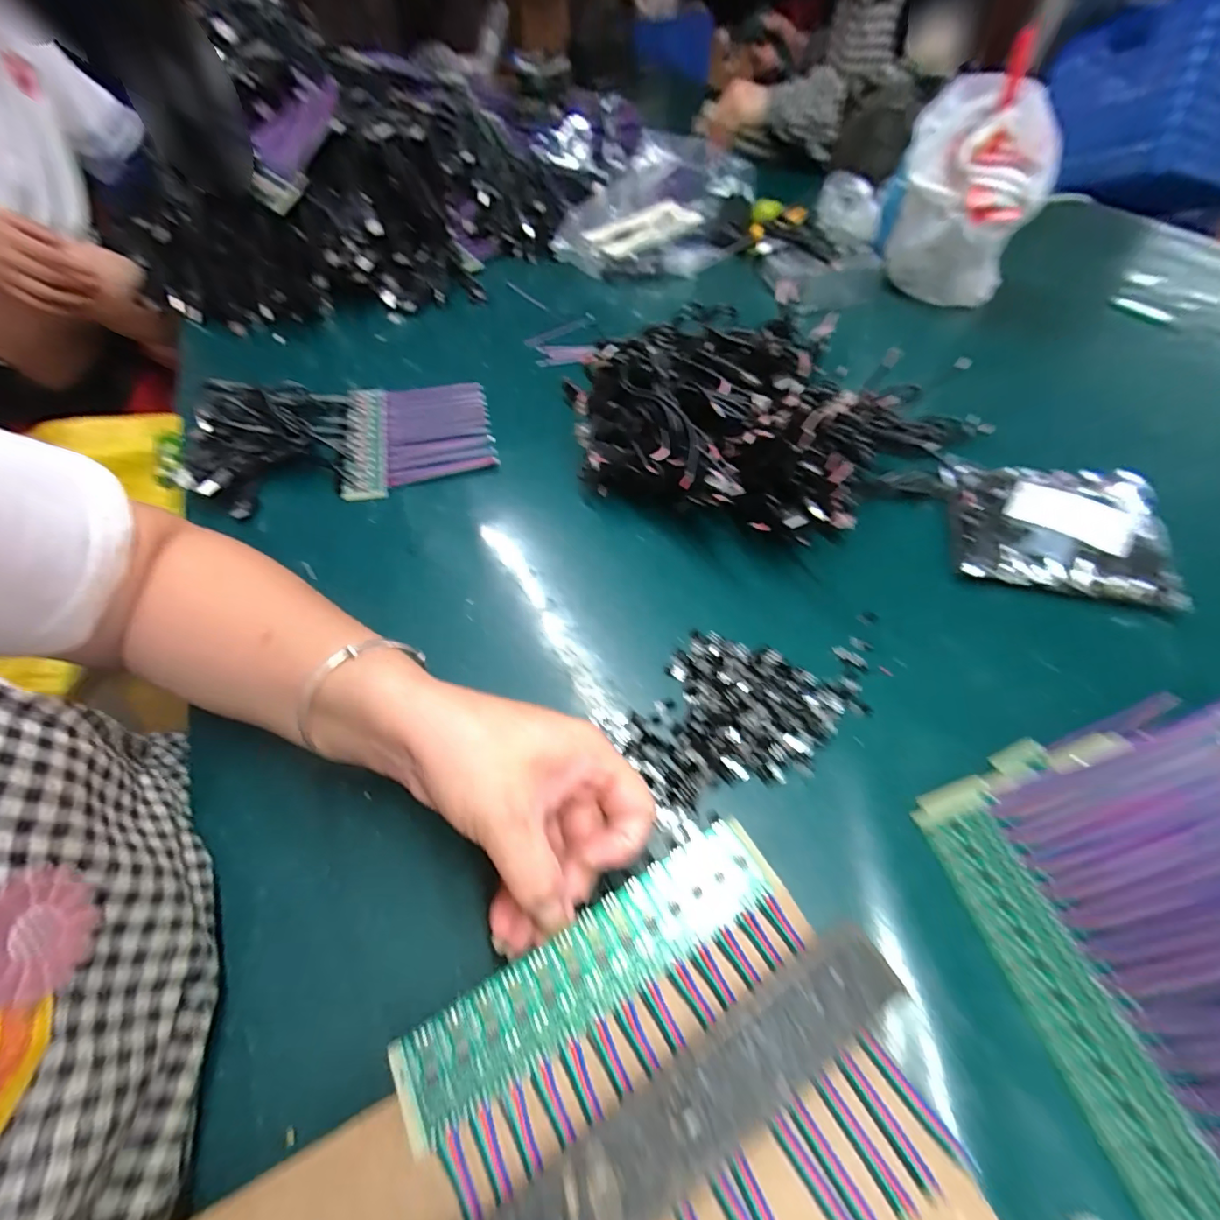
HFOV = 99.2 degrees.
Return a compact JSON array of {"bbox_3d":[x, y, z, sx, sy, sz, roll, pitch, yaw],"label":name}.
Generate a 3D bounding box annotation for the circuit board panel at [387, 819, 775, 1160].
[{"bbox_3d":[-0.005,0.144,0.213,0.161,0.004,0.035,-26,56,-17],"label":"circuit board panel"}]

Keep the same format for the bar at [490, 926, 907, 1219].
[{"bbox_3d":[0.014,0.177,0.168,0.204,0.007,0.028,-26,62,-18],"label":"bar"}]

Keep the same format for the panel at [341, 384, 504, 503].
[{"bbox_3d":[-0.178,-0.168,0.489,0.128,0.011,0.156,-13,55,-7],"label":"panel"}]

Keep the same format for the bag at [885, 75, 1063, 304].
[{"bbox_3d":[0.377,-0.434,0.561,0.139,0.181,0.086,19,57,15],"label":"bag"}]

